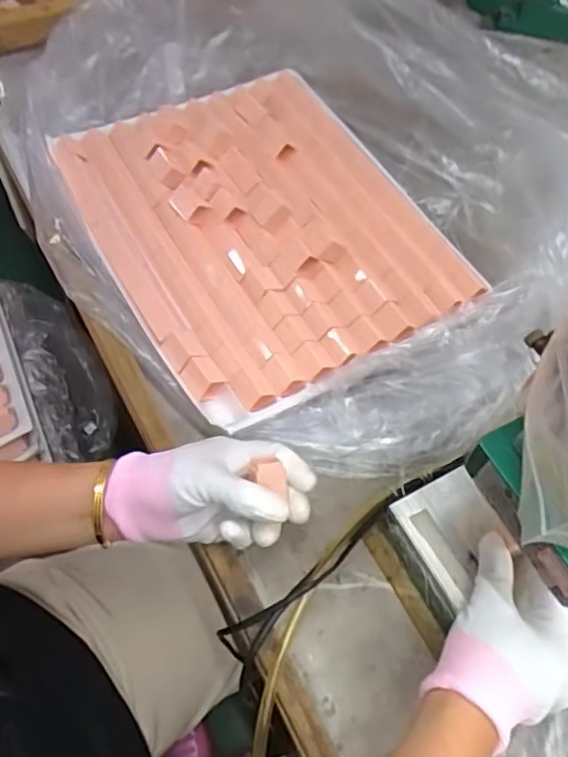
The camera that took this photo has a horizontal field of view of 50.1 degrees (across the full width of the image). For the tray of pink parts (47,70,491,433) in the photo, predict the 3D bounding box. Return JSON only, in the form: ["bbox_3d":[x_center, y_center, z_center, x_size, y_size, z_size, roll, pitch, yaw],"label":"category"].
[{"bbox_3d":[-0.026,-0.168,0.600,0.300,0.030,0.388,-23,64,-16],"label":"tray of pink parts"}]

